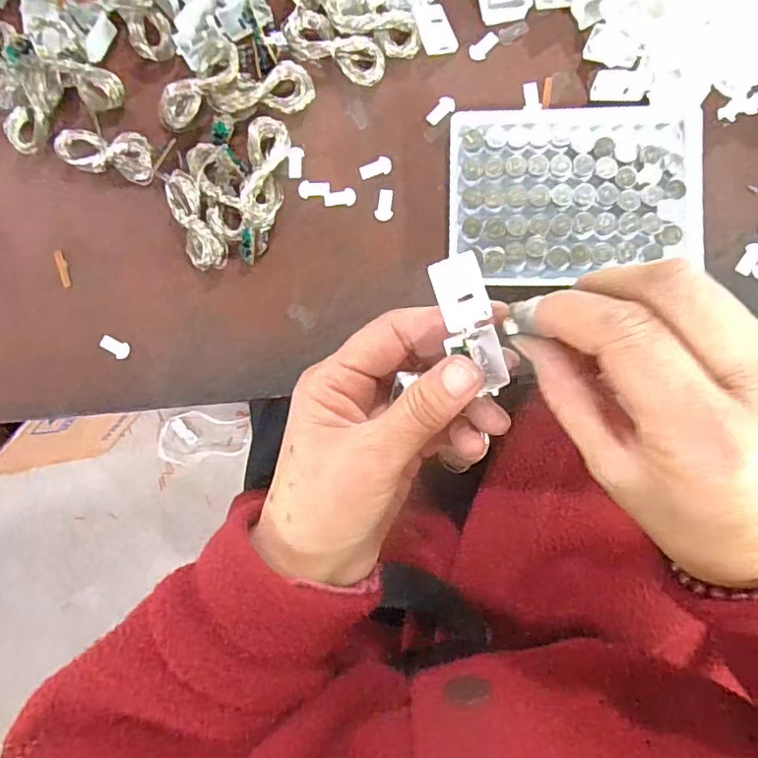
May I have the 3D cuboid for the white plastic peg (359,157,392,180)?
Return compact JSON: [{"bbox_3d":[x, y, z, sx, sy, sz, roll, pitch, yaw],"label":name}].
[{"bbox_3d":[-0.002,-0.118,0.316,0.018,0.004,0.009,-21,87,4],"label":"white plastic peg"}]

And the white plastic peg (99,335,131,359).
[{"bbox_3d":[-0.153,-0.019,0.326,0.019,0.004,0.010,30,91,5],"label":"white plastic peg"}]

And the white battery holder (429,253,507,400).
[{"bbox_3d":[0.037,-0.022,0.224,0.021,0.015,0.055,-22,105,6],"label":"white battery holder"}]

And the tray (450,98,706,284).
[{"bbox_3d":[0.104,-0.101,0.299,0.128,0.010,0.094,-1,88,5],"label":"tray"}]

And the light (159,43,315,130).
[{"bbox_3d":[-0.081,-0.164,0.317,0.085,0.013,0.033,-7,88,5],"label":"light"}]

